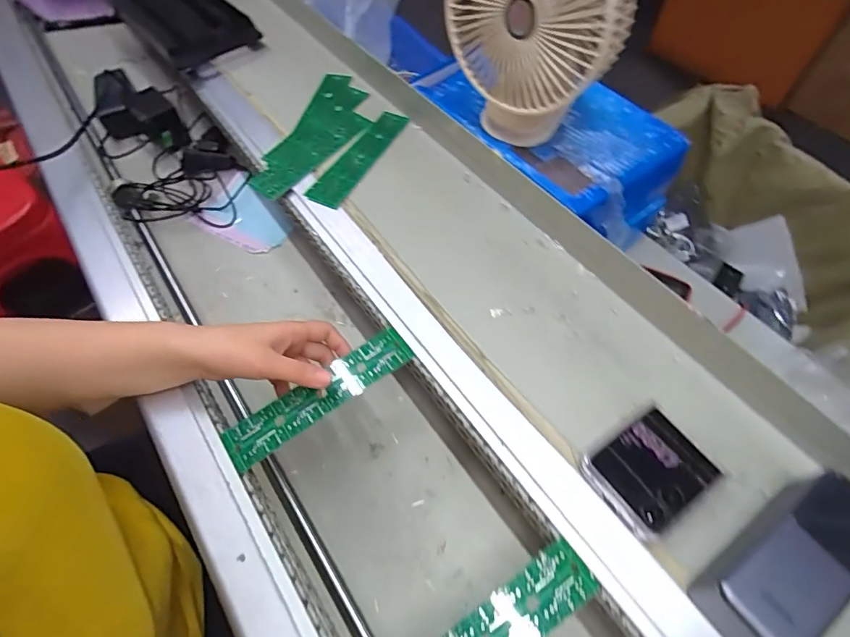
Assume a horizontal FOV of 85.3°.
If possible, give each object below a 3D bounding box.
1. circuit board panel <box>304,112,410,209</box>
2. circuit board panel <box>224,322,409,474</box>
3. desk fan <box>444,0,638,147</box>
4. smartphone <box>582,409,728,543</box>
[{"bbox_3d":[-0.081,-0.206,0.587,0.050,0.010,0.177,24,62,15],"label":"circuit board panel"},{"bbox_3d":[-0.096,0.070,0.428,0.182,0.006,0.039,-33,65,-18],"label":"circuit board panel"},{"bbox_3d":[0.103,-0.269,0.445,0.164,0.208,0.074,35,65,21],"label":"desk fan"},{"bbox_3d":[0.177,0.120,0.365,0.084,0.016,0.073,-32,63,-17],"label":"smartphone"}]

